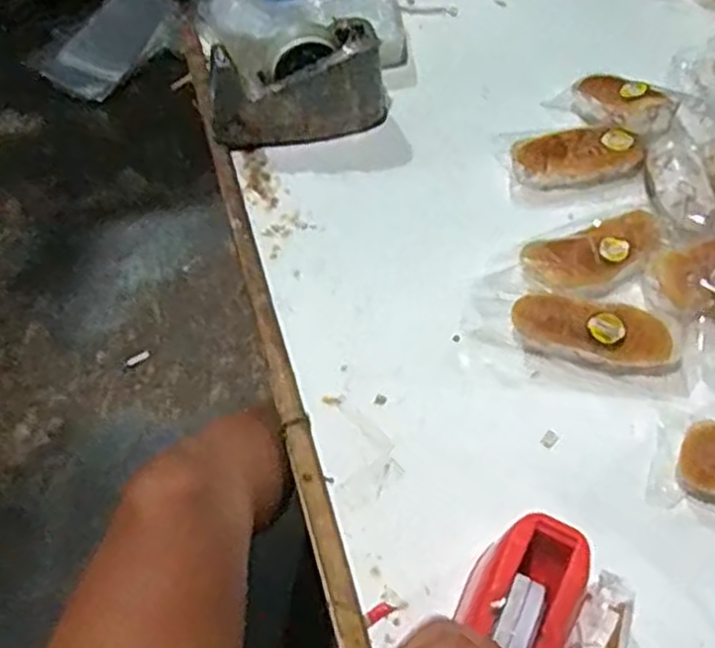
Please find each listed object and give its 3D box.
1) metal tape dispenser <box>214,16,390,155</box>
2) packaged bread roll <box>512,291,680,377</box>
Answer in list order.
[{"bbox_3d":[-0.065,-0.270,0.864,0.207,0.109,0.067,-11,58,-10],"label":"metal tape dispenser"},{"bbox_3d":[0.229,0.006,0.721,0.160,0.070,0.058,11,57,4],"label":"packaged bread roll"}]

